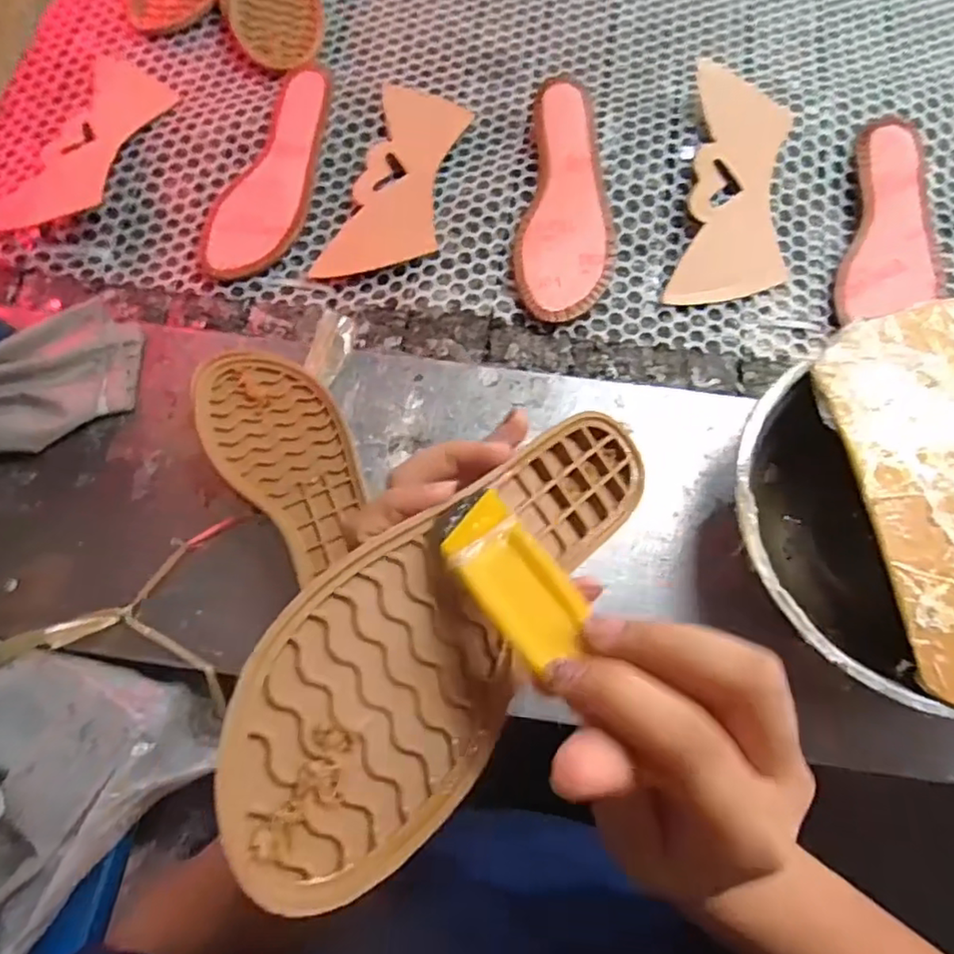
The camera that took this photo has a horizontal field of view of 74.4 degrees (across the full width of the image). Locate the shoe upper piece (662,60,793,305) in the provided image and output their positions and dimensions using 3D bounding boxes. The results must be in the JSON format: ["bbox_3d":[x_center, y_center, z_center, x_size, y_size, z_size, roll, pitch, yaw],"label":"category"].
[{"bbox_3d":[0.218,-0.242,0.519,0.092,0.037,0.214,10,70,7],"label":"shoe upper piece"}]

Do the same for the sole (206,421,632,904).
[{"bbox_3d":[-0.003,0.042,0.244,0.079,0.010,0.225,45,55,-3],"label":"sole"}]

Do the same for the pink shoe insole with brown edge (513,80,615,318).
[{"bbox_3d":[0.077,-0.228,0.517,0.079,0.042,0.215,8,69,4],"label":"pink shoe insole with brown edge"}]

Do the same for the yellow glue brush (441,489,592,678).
[{"bbox_3d":[0.012,0.033,0.226,0.032,0.009,0.078,-27,48,-8],"label":"yellow glue brush"}]

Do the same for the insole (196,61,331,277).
[{"bbox_3d":[-0.174,-0.262,0.541,0.074,0.027,0.209,16,71,10],"label":"insole"}]

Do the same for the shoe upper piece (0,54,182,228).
[{"bbox_3d":[-0.345,-0.296,0.558,0.086,0.014,0.205,16,71,10],"label":"shoe upper piece"}]

